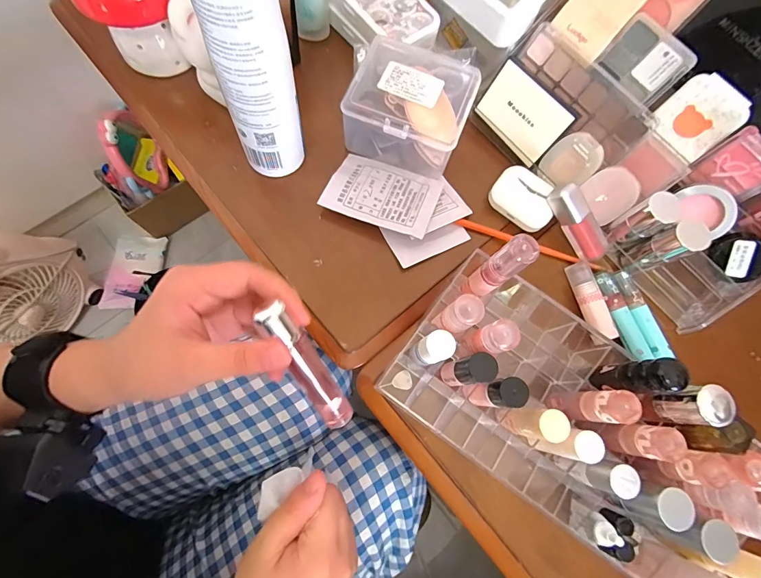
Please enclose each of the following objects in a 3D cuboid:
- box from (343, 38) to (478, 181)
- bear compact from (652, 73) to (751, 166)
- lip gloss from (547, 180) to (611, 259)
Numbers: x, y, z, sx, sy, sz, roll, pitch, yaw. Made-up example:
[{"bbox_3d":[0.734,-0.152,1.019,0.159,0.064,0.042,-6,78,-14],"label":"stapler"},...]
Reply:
[{"bbox_3d":[0.027,-0.165,0.345,0.101,0.059,0.091,18,75,1],"label":"box"},{"bbox_3d":[0.253,-0.137,0.308,0.051,0.050,0.016,50,44,11],"label":"bear compact"},{"bbox_3d":[0.171,-0.057,0.336,0.025,0.024,0.071,-44,113,-7],"label":"lip gloss"}]

